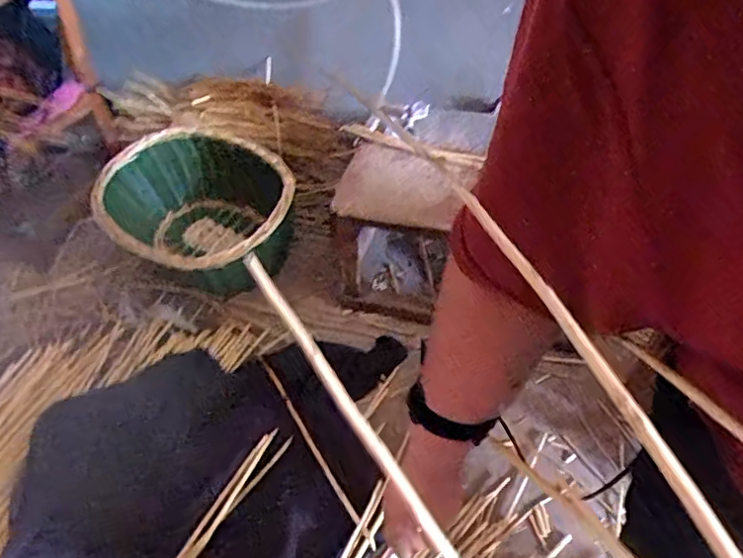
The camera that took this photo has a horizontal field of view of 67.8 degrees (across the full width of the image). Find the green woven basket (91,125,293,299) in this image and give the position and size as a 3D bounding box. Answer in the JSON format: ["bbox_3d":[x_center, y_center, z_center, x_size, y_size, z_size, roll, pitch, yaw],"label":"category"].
[{"bbox_3d":[-0.313,-0.119,1.075,0.344,0.195,0.390,-28,48,-18],"label":"green woven basket"}]

